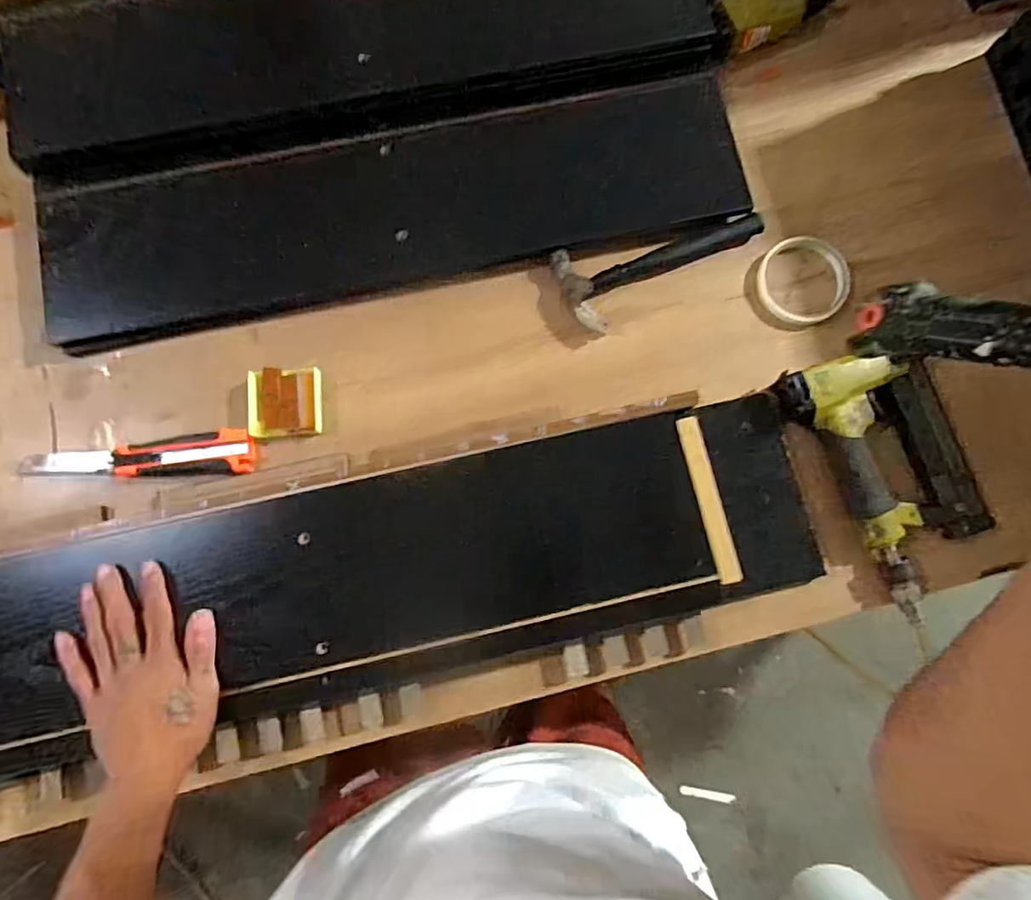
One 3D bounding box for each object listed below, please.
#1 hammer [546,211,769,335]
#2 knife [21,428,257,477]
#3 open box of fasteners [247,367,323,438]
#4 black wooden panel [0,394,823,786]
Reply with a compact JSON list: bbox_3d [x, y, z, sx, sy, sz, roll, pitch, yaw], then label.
[{"bbox_3d":[0.145,-0.196,0.567,0.209,0.021,0.085,-27,83,-5],"label":"hammer"},{"bbox_3d":[-0.353,0.004,0.538,0.211,0.015,0.040,-2,81,-1],"label":"knife"},{"bbox_3d":[-0.221,-0.045,0.545,0.067,0.014,0.064,-2,81,-1],"label":"open box of fasteners"},{"bbox_3d":[-0.162,0.131,0.506,0.875,0.029,0.190,-12,83,-3],"label":"black wooden panel"}]

